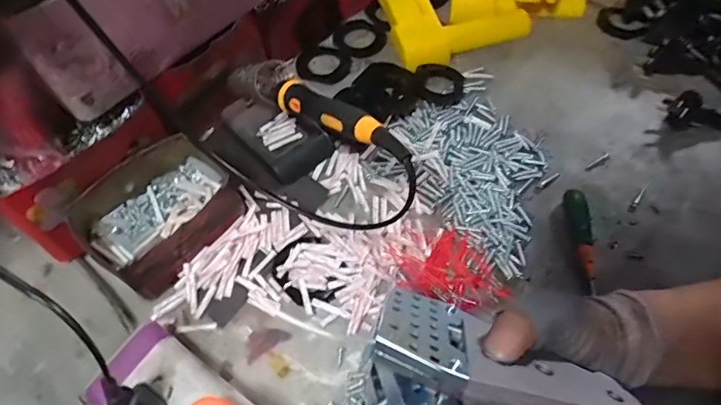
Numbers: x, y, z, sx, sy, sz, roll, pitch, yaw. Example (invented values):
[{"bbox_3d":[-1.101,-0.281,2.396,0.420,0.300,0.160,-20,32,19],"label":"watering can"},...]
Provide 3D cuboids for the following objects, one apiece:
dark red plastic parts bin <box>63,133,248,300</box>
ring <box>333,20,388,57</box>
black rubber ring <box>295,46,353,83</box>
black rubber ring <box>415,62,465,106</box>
[{"bbox_3d":[-0.158,0.007,0.374,0.103,0.049,0.118,30,65,20],"label":"dark red plastic parts bin"},{"bbox_3d":[0.000,-0.181,0.506,0.054,0.010,0.054,-2,59,3],"label":"ring"},{"bbox_3d":[-0.038,-0.147,0.491,0.058,0.011,0.049,12,60,11],"label":"black rubber ring"},{"bbox_3d":[0.079,-0.118,0.458,0.047,0.008,0.048,-2,59,3],"label":"black rubber ring"}]

